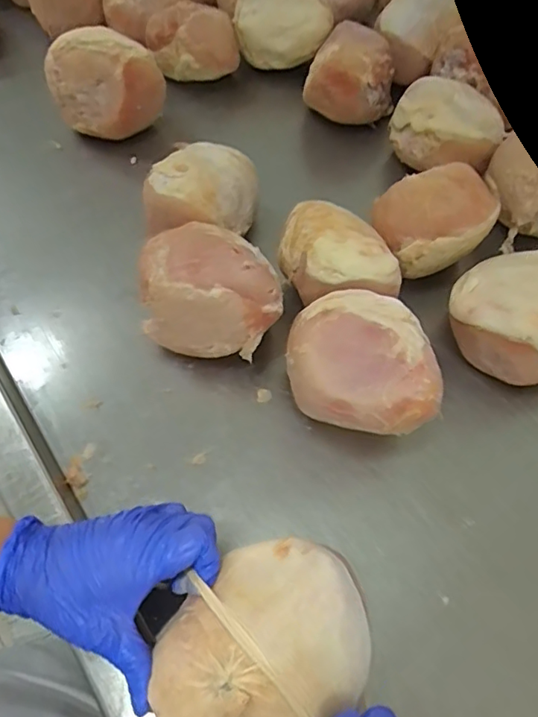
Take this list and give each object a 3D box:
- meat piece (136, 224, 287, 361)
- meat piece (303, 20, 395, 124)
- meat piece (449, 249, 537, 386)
[{"bbox_3d":[-0.052,-0.062,0.499,0.126,0.104,0.105,10,61,4],"label":"meat piece"},{"bbox_3d":[0.104,-0.356,0.699,0.112,0.112,0.121,9,61,3],"label":"meat piece"},{"bbox_3d":[0.238,-0.041,0.503,0.124,0.106,0.113,1,61,-1],"label":"meat piece"}]

